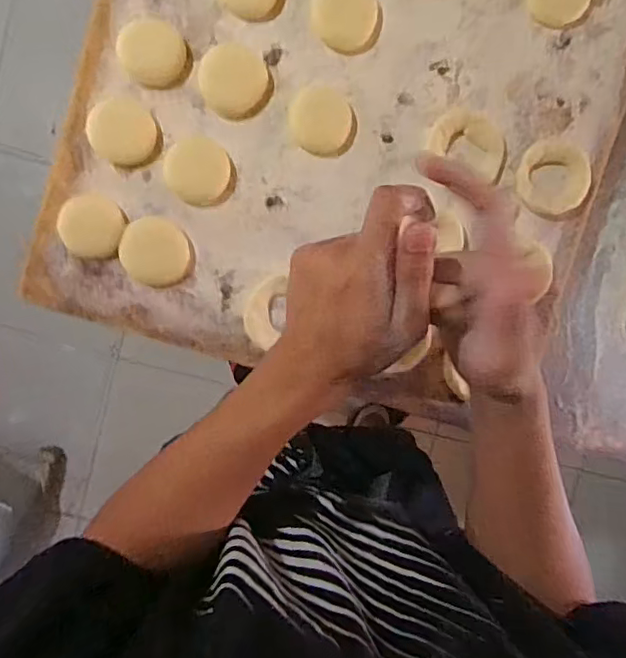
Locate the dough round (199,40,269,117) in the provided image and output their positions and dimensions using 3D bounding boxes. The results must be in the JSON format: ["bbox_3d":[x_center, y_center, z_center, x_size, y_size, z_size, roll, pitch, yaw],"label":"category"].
[{"bbox_3d":[-0.061,-0.192,0.453,0.051,0.004,0.051,37,91,-7],"label":"dough round"}]

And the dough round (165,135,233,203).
[{"bbox_3d":[-0.090,-0.124,0.458,0.048,0.004,0.048,0,96,-5],"label":"dough round"}]

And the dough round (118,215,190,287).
[{"bbox_3d":[-0.124,-0.061,0.463,0.051,0.007,0.052,0,96,-5],"label":"dough round"}]

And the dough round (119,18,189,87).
[{"bbox_3d":[-0.120,-0.207,0.441,0.048,0.012,0.043,7,95,-6],"label":"dough round"}]

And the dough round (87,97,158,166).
[{"bbox_3d":[-0.145,-0.150,0.448,0.049,0.004,0.049,0,96,-5],"label":"dough round"}]

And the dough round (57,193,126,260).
[{"bbox_3d":[-0.171,-0.080,0.455,0.045,0.007,0.048,0,96,-5],"label":"dough round"}]

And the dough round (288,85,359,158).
[{"bbox_3d":[0.008,-0.162,0.459,0.052,0.005,0.049,0,96,-5],"label":"dough round"}]

